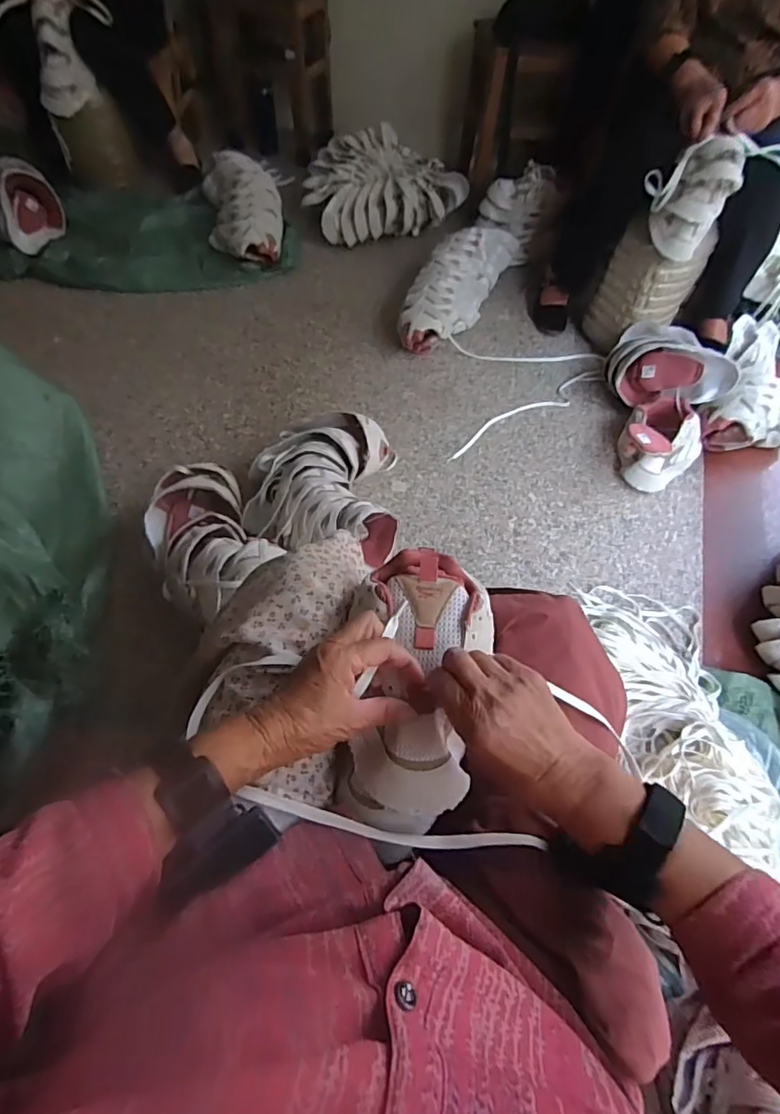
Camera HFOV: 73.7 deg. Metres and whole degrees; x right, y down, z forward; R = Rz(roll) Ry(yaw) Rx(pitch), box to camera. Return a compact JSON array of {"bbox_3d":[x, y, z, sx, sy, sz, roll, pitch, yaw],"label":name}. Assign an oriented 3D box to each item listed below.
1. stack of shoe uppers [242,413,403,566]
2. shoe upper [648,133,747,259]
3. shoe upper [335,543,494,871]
[{"bbox_3d":[-0.128,-0.153,0.998,0.273,0.120,0.296,2,58,-2],"label":"stack of shoe uppers"},{"bbox_3d":[0.634,-0.747,1.085,0.132,0.227,0.090,27,24,11],"label":"shoe upper"},{"bbox_3d":[0.021,0.112,0.444,0.117,0.075,0.247,10,71,3],"label":"shoe upper"}]

